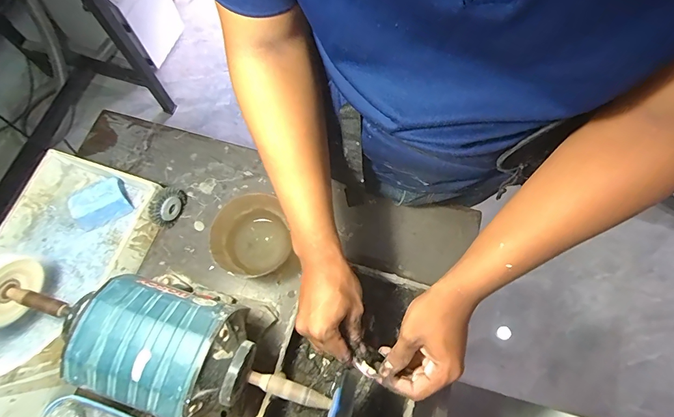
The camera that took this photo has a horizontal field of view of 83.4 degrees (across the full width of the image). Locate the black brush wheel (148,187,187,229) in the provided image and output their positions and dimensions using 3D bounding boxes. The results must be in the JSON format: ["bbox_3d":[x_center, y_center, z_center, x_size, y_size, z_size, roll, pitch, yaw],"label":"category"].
[{"bbox_3d":[-0.270,-0.004,0.607,0.025,0.063,0.066,29,73,9],"label":"black brush wheel"}]

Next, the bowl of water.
[{"bbox_3d":[-0.129,0.047,0.578,0.107,0.085,0.112,0,71,-1],"label":"bowl of water"}]

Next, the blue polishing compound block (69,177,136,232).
[{"bbox_3d":[-0.382,-0.007,0.608,0.090,0.043,0.057,-36,75,-12],"label":"blue polishing compound block"}]

